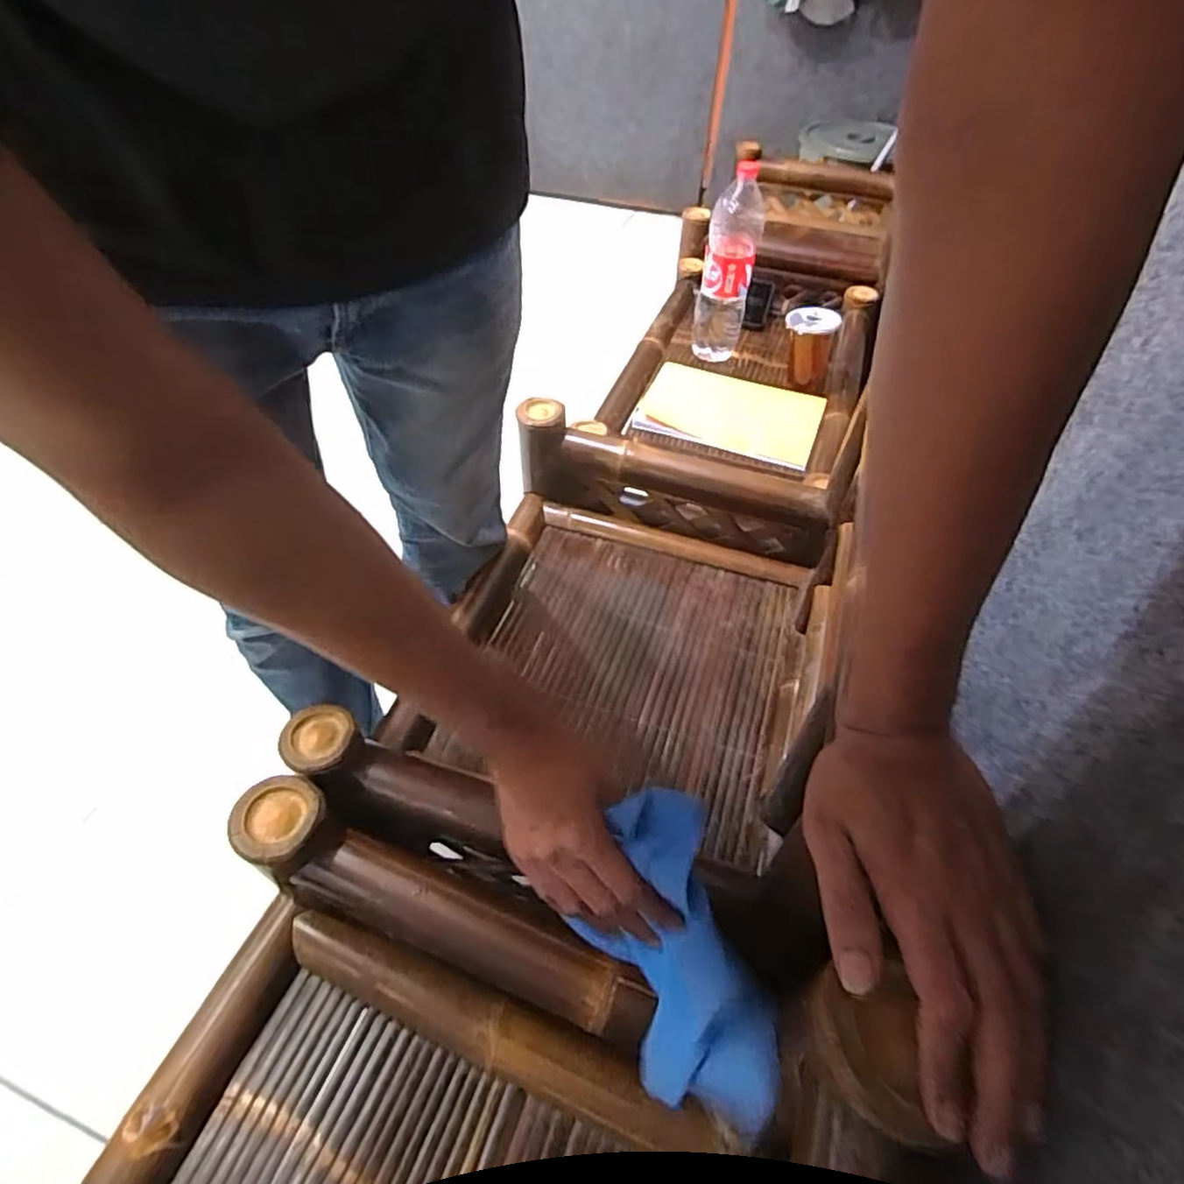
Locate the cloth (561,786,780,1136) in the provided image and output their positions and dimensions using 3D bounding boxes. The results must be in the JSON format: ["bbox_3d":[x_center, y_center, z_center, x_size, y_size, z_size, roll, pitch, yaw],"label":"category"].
[{"bbox_3d":[0.054,0.242,0.422,0.035,0.156,0.174,0,33,-31],"label":"cloth"}]

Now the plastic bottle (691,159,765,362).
[{"bbox_3d":[0.239,-0.566,1.167,0.089,0.319,0.071,14,50,10],"label":"plastic bottle"}]

